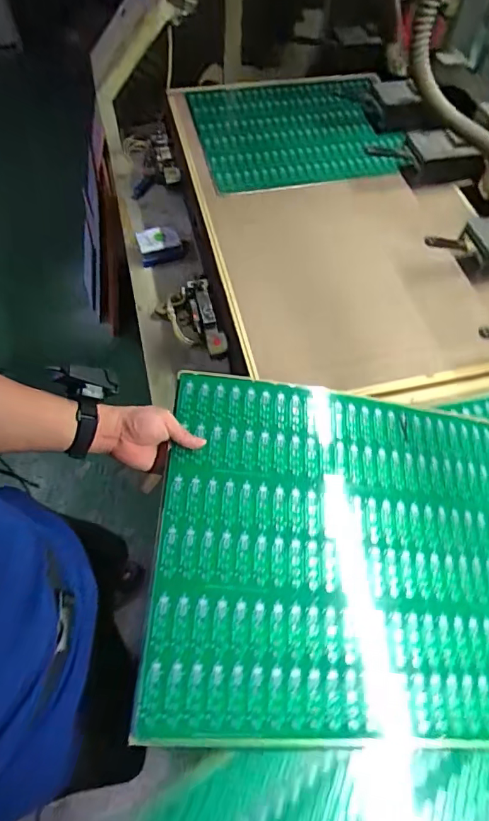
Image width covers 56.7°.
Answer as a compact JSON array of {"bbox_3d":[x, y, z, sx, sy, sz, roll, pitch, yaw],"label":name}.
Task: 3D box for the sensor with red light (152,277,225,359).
[{"bbox_3d":[-0.112,-0.180,0.980,0.112,0.102,0.195,-14,63,-10],"label":"sensor with red light"}]

